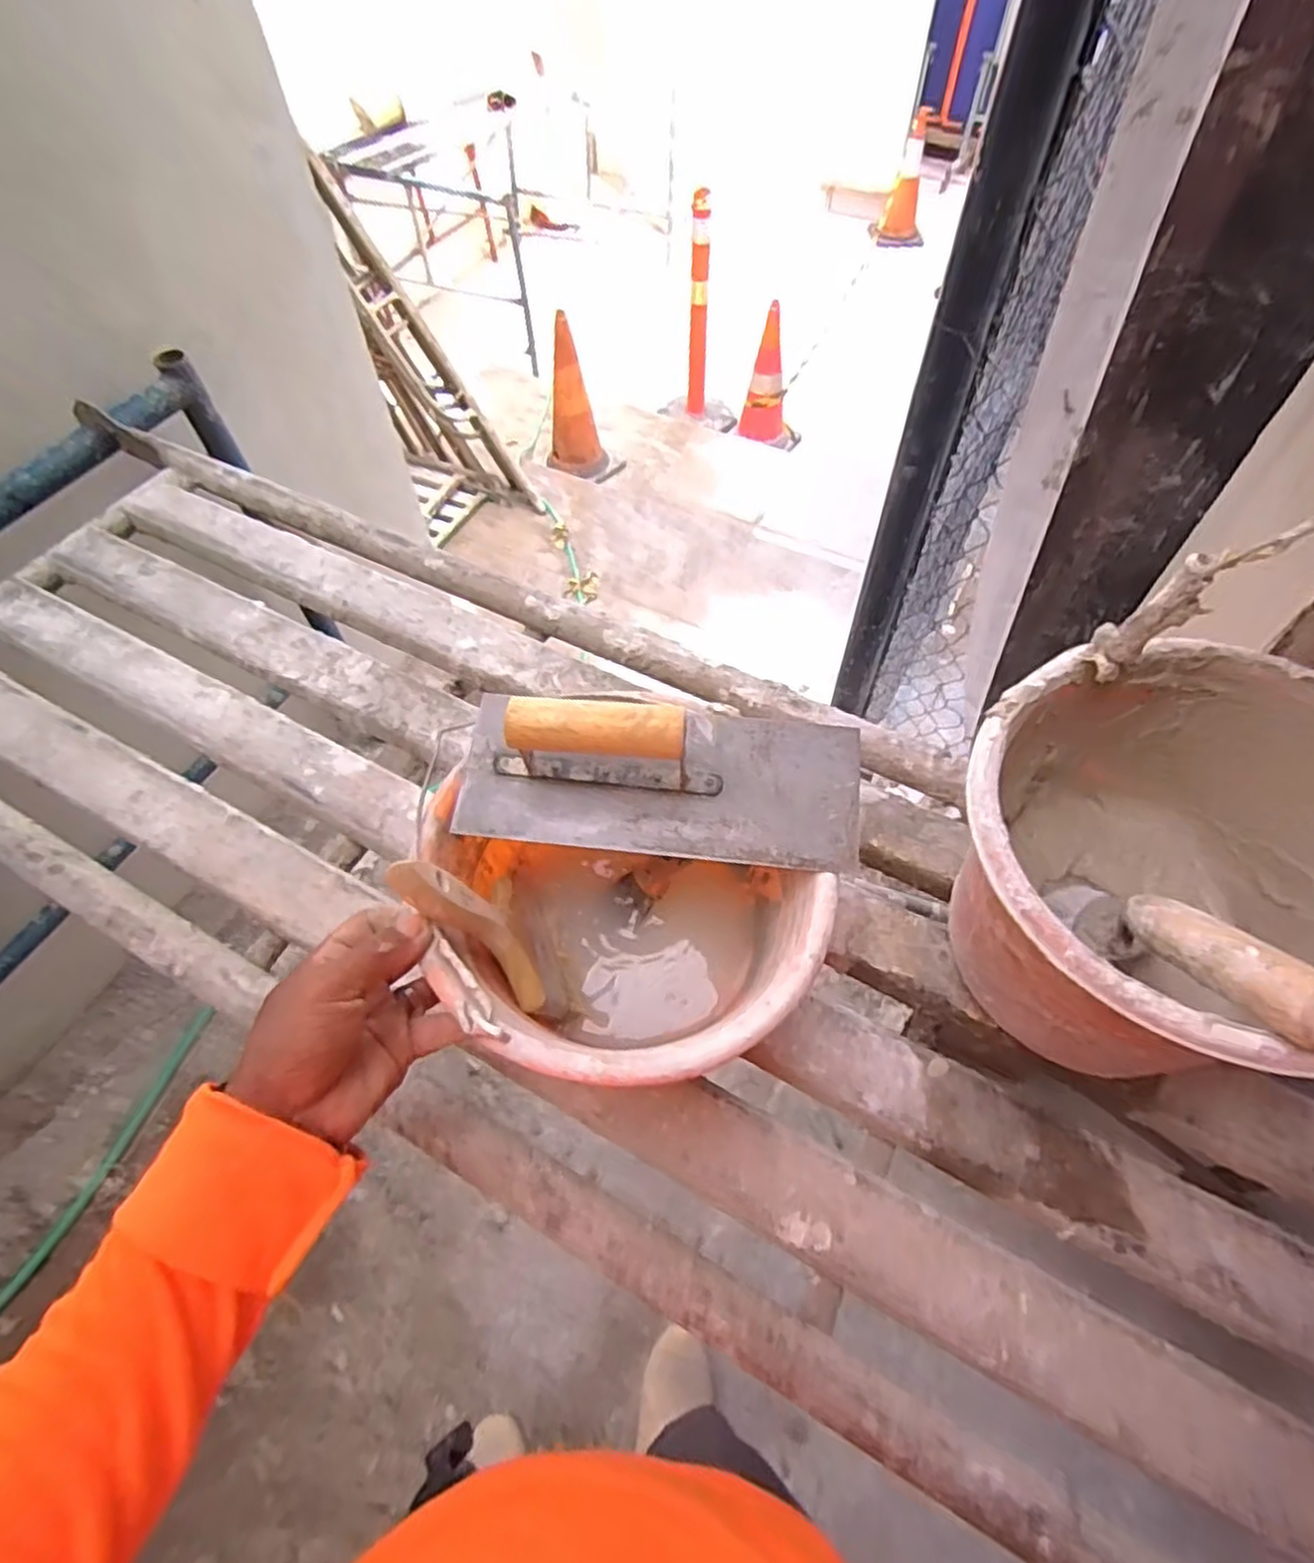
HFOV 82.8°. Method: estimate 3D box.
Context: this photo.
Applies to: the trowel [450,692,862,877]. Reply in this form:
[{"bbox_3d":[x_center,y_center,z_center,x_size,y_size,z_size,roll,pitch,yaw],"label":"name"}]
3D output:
[{"bbox_3d":[0.001,-0.018,0.447,0.245,0.075,0.101,7,58,5],"label":"trowel"}]

